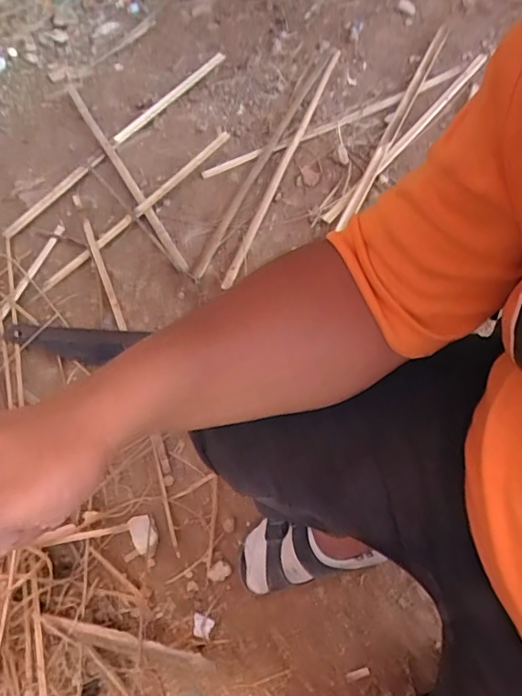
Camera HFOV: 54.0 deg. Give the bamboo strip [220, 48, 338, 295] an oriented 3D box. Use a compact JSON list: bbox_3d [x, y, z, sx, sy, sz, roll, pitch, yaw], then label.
[{"bbox_3d":[0.062,-0.421,1.113,0.020,0.019,0.709,15,67,17],"label":"bamboo strip"}]

